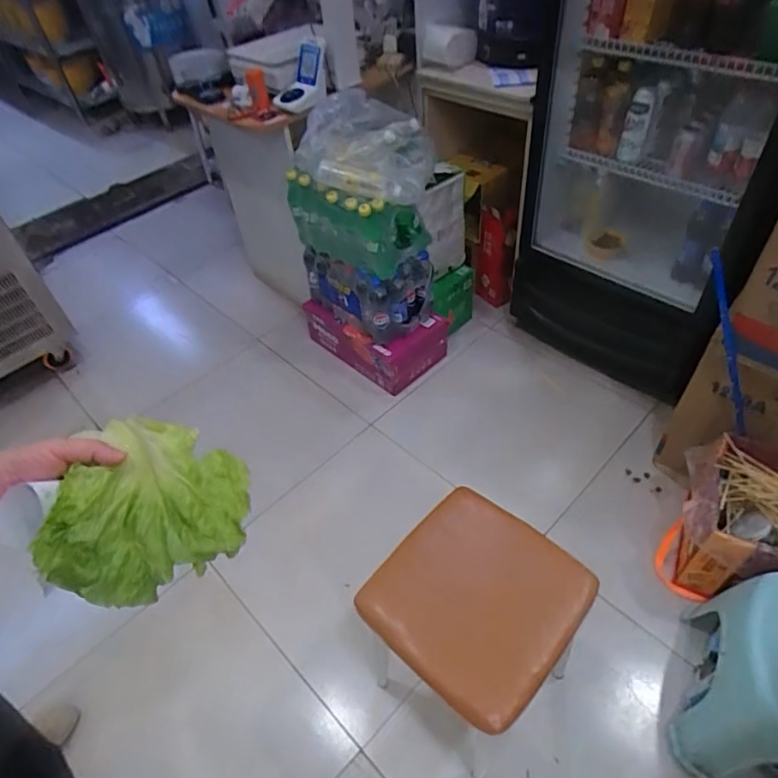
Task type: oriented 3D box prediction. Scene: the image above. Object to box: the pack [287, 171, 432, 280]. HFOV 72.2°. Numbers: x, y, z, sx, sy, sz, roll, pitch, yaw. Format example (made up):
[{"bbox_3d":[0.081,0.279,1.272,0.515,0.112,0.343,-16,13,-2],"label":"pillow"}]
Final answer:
[{"bbox_3d":[-0.097,-0.512,1.591,0.391,0.225,0.203,31,58,31],"label":"pack"}]

